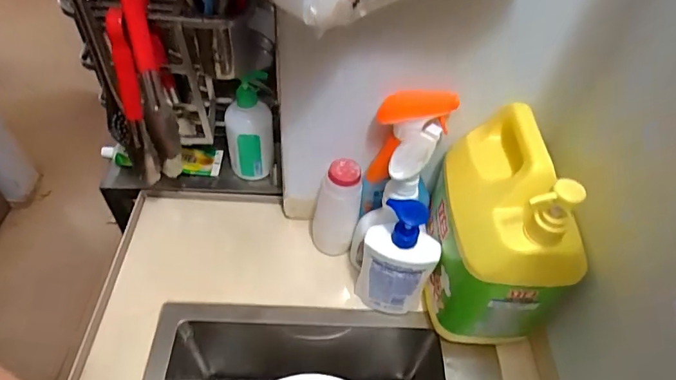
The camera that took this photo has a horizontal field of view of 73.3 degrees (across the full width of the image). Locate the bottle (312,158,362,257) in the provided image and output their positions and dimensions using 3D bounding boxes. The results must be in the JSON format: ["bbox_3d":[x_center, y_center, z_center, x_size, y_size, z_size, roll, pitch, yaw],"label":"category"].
[{"bbox_3d":[-0.003,0.029,0.645,0.063,0.154,0.057,5,49,-2],"label":"bottle"}]

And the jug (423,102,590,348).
[{"bbox_3d":[0.178,0.041,0.545,0.113,0.269,0.194,5,49,-2],"label":"jug"}]

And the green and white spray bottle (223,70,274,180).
[{"bbox_3d":[-0.141,-0.095,0.717,0.074,0.186,0.063,-3,50,-8],"label":"green and white spray bottle"}]

